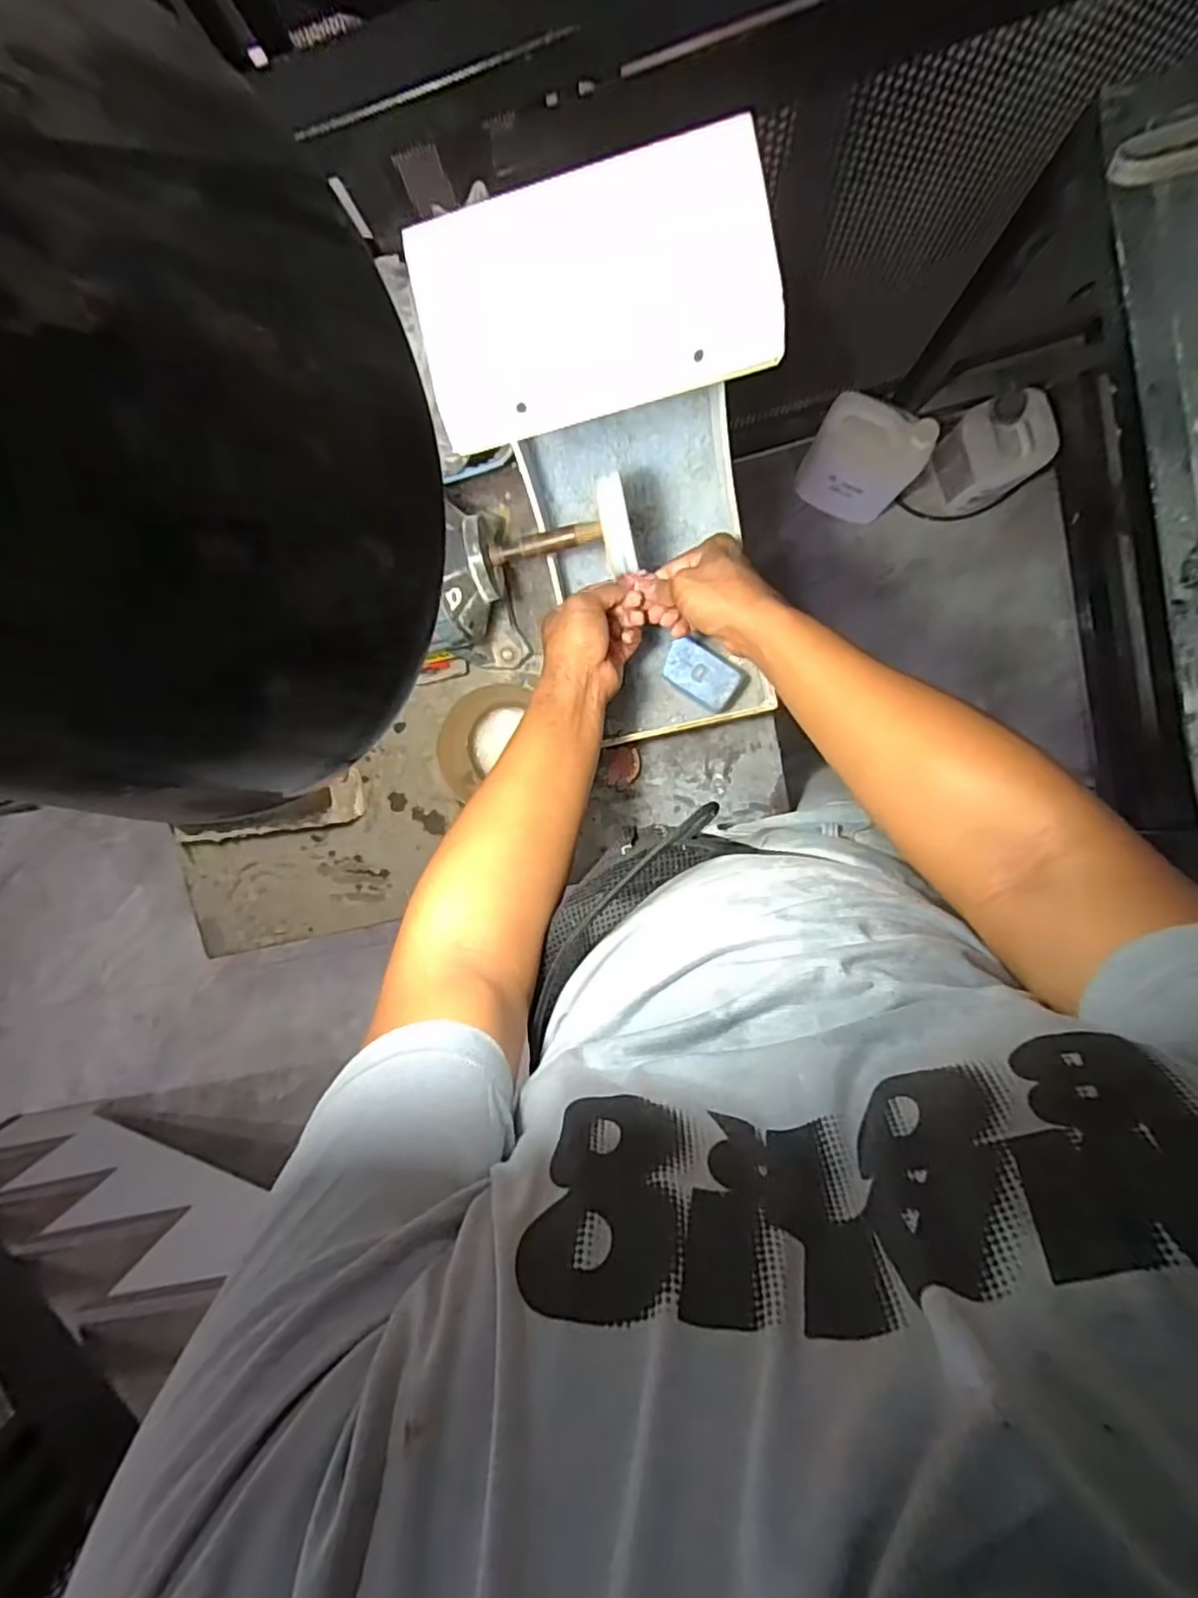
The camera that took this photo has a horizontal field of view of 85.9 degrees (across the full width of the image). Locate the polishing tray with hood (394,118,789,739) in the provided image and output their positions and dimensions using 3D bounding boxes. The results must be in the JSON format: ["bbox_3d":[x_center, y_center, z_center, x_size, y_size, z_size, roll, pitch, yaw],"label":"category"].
[{"bbox_3d":[0.033,-0.206,0.513,0.185,0.342,0.293,-12,95,7],"label":"polishing tray with hood"}]

